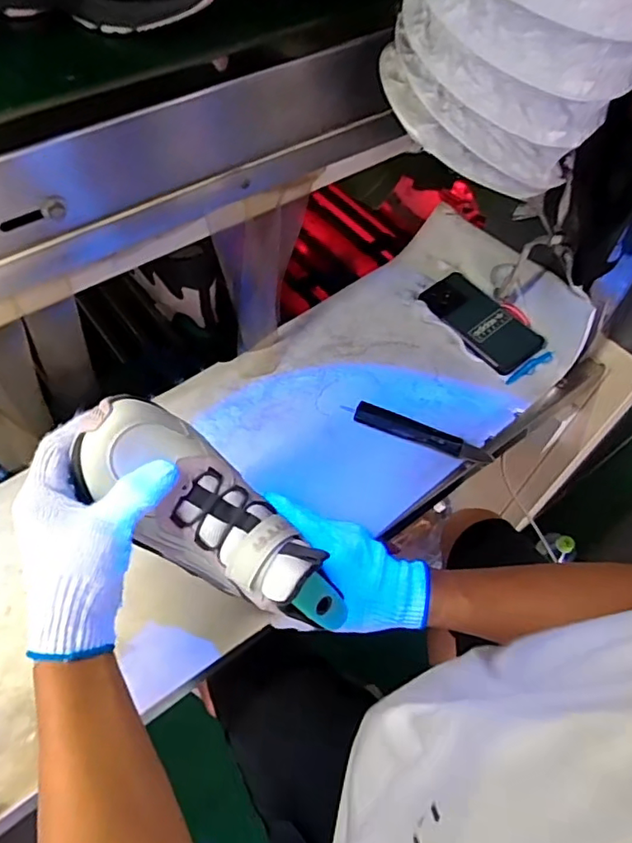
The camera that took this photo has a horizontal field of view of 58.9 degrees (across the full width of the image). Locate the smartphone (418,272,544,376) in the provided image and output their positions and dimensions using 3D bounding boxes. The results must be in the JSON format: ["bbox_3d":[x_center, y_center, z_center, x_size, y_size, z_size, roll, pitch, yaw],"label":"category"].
[{"bbox_3d":[0.221,-0.138,0.756,0.081,0.013,0.166,-37,67,-15],"label":"smartphone"}]

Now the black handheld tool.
[{"bbox_3d":[0.121,0.012,0.667,0.176,0.016,0.030,23,59,11],"label":"black handheld tool"}]

